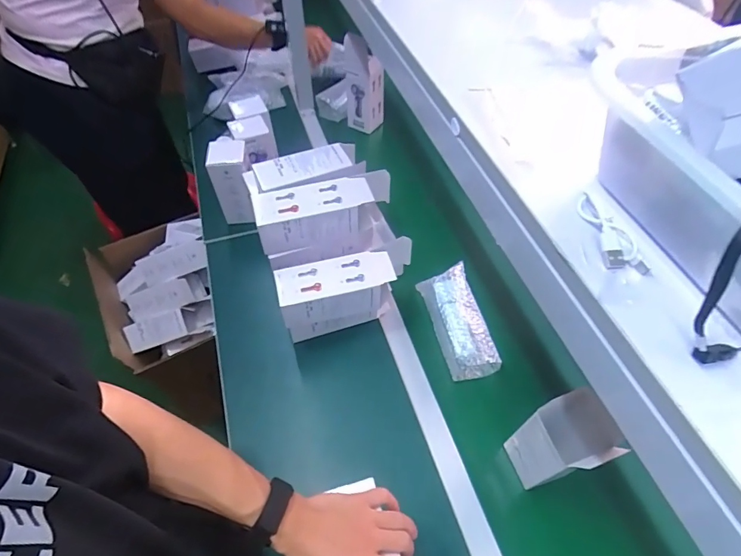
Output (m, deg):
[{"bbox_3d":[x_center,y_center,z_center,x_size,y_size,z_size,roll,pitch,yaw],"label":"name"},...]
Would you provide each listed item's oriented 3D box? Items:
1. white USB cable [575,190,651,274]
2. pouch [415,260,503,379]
[{"bbox_3d":[0.172,-0.035,0.314,0.024,0.012,0.076,-8,53,-7],"label":"white USB cable"},{"bbox_3d":[0.158,0.079,0.790,0.082,0.063,0.200,-11,54,-9],"label":"pouch"}]

